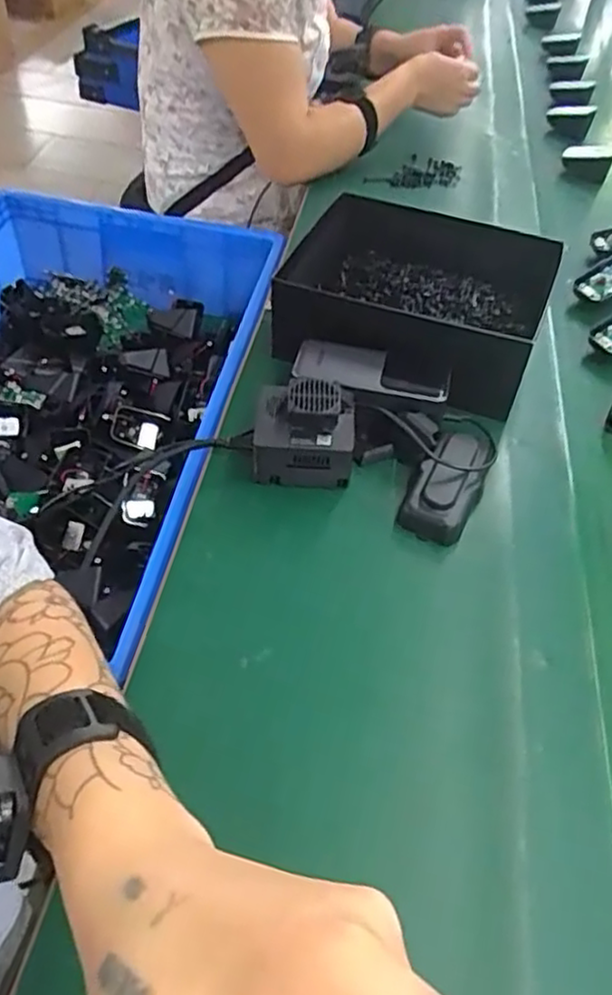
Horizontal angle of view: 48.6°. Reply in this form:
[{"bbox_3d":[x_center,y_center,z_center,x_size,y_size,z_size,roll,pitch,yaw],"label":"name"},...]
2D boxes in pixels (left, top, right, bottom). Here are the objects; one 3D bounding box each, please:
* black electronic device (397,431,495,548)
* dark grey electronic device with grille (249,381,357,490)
[{"bbox_3d":[0.112,-0.011,0.531,0.049,0.032,0.101,24,61,15],"label":"black electronic device"},{"bbox_3d":[-0.002,-0.051,0.544,0.077,0.067,0.067,3,45,1],"label":"dark grey electronic device with grille"}]

